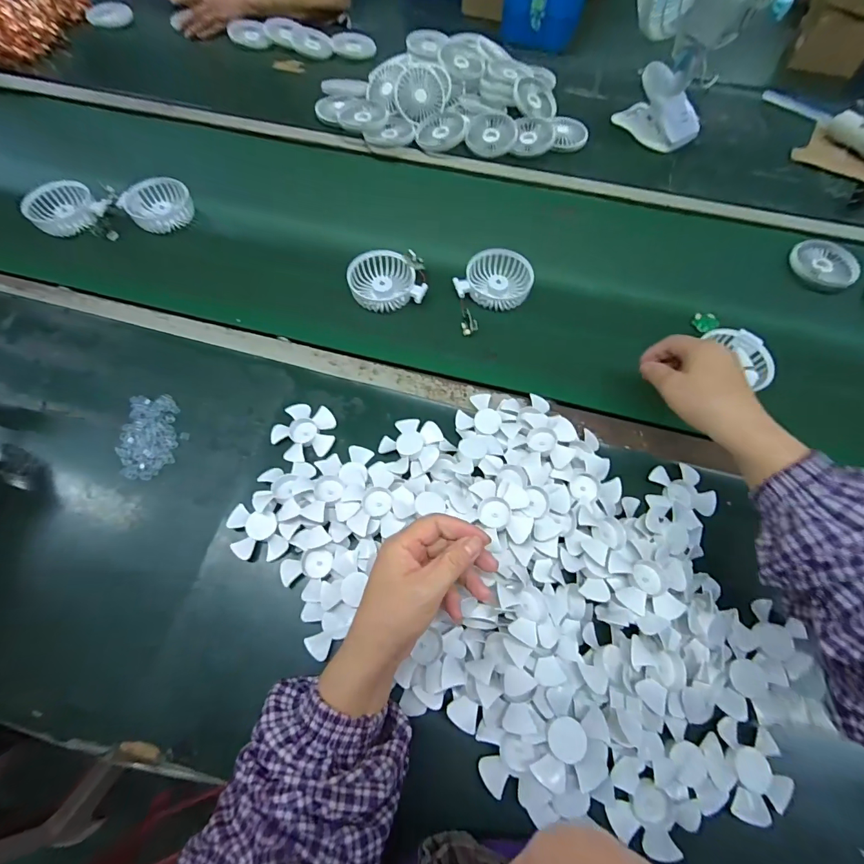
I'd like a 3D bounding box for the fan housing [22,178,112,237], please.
[{"bbox_3d":[-0.552,-0.339,0.620,0.097,0.034,0.096,39,69,16],"label":"fan housing"}]

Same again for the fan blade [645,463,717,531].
[{"bbox_3d":[0.268,0.067,0.446,0.067,0.022,0.067,1,64,-1],"label":"fan blade"}]

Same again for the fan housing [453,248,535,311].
[{"bbox_3d":[0.087,-0.212,0.568,0.100,0.029,0.080,11,64,4],"label":"fan housing"}]

